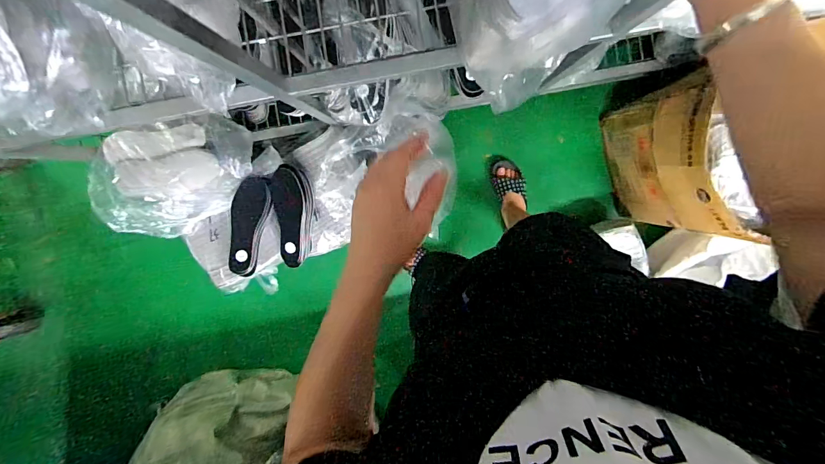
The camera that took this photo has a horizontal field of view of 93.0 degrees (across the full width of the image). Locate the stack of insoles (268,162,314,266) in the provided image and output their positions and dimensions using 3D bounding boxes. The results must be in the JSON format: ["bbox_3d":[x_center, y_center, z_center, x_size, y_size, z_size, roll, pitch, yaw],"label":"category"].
[{"bbox_3d":[-0.302,-0.039,0.997,0.109,0.041,0.257,-1,99,2],"label":"stack of insoles"}]

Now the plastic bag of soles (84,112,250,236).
[{"bbox_3d":[-0.551,-0.123,0.900,0.358,0.167,0.262,-7,98,3],"label":"plastic bag of soles"}]

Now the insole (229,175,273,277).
[{"bbox_3d":[-0.419,-0.016,0.985,0.087,0.037,0.253,15,99,-1],"label":"insole"}]

